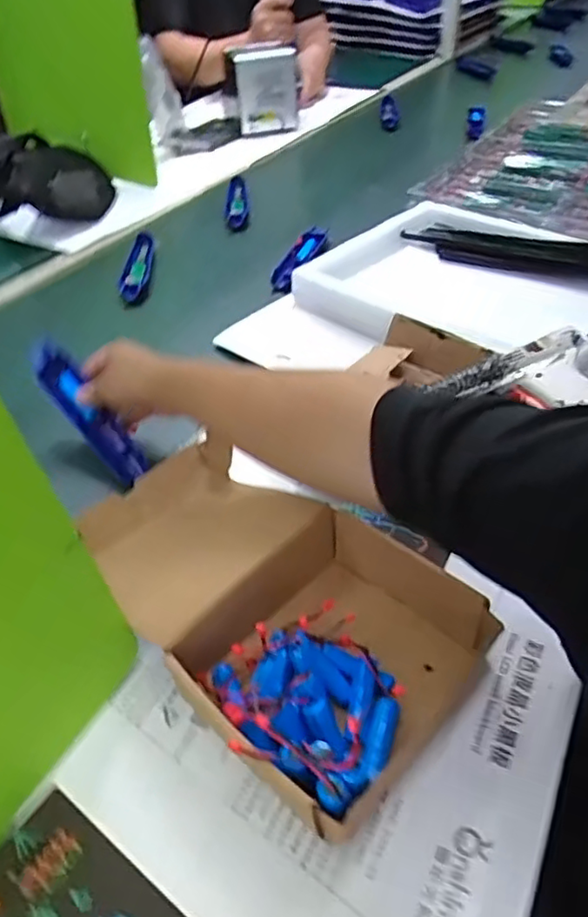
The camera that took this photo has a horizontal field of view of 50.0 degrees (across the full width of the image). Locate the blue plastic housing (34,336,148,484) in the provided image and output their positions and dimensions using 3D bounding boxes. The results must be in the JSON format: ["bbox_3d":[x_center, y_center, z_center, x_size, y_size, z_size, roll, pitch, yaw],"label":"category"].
[{"bbox_3d":[-0.198,-0.047,0.595,0.033,0.026,0.168,-34,74,-29],"label":"blue plastic housing"}]

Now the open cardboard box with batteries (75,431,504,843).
[{"bbox_3d":[-0.029,0.084,0.449,0.176,0.053,0.309,-34,51,-29],"label":"open cardboard box with batteries"}]

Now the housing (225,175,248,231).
[{"bbox_3d":[-0.099,-0.435,1.069,0.037,0.033,0.178,-5,42,-2],"label":"housing"}]

